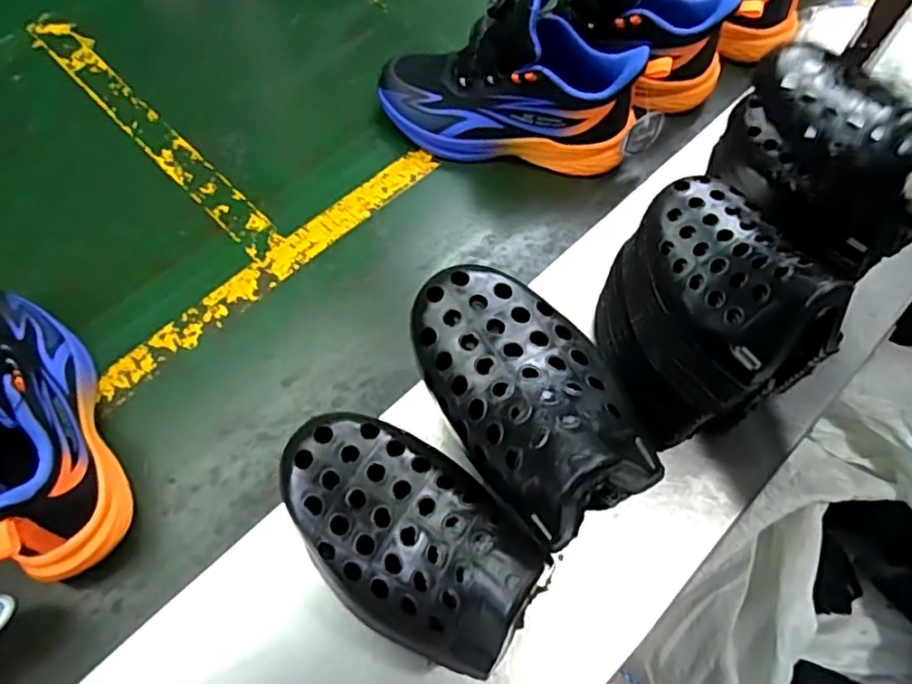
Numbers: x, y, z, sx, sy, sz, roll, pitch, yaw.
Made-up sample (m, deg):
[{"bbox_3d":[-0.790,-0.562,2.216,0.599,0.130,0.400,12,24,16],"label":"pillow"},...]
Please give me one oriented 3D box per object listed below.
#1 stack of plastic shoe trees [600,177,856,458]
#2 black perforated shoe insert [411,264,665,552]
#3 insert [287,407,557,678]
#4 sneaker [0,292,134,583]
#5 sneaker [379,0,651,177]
[{"bbox_3d":[0.155,-0.016,0.427,0.082,0.184,0.134,-18,66,-10],"label":"stack of plastic shoe trees"},{"bbox_3d":[0.035,0.015,0.303,0.085,0.051,0.143,-25,68,-13],"label":"black perforated shoe insert"},{"bbox_3d":[-0.027,0.090,0.309,0.137,0.050,0.081,32,68,13],"label":"insert"},{"bbox_3d":[-0.312,0.043,0.434,0.087,0.142,0.231,-27,66,-14],"label":"sneaker"},{"bbox_3d":[0.045,-0.238,0.581,0.242,0.145,0.083,11,63,5],"label":"sneaker"}]

